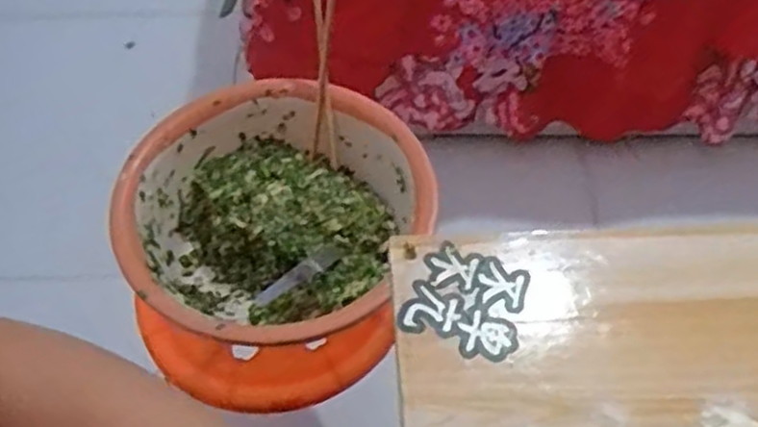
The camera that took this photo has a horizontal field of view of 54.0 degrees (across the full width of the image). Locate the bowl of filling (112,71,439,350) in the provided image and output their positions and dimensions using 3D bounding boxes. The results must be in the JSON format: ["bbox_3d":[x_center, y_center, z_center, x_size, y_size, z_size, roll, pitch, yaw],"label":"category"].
[{"bbox_3d":[-0.101,0.007,0.725,0.265,0.119,0.281,0,55,0],"label":"bowl of filling"}]

